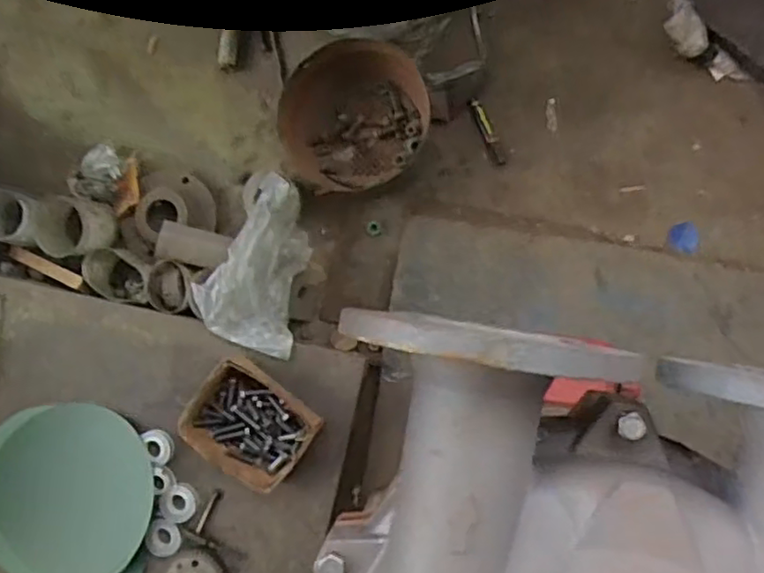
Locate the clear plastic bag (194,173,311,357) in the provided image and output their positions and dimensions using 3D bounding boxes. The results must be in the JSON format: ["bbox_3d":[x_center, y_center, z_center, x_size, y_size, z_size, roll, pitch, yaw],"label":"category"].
[{"bbox_3d":[-0.215,-0.041,1.138,0.160,0.124,0.302,4,89,6],"label":"clear plastic bag"}]

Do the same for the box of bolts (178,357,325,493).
[{"bbox_3d":[-0.207,0.215,1.039,0.187,0.076,0.149,38,92,5],"label":"box of bolts"}]

